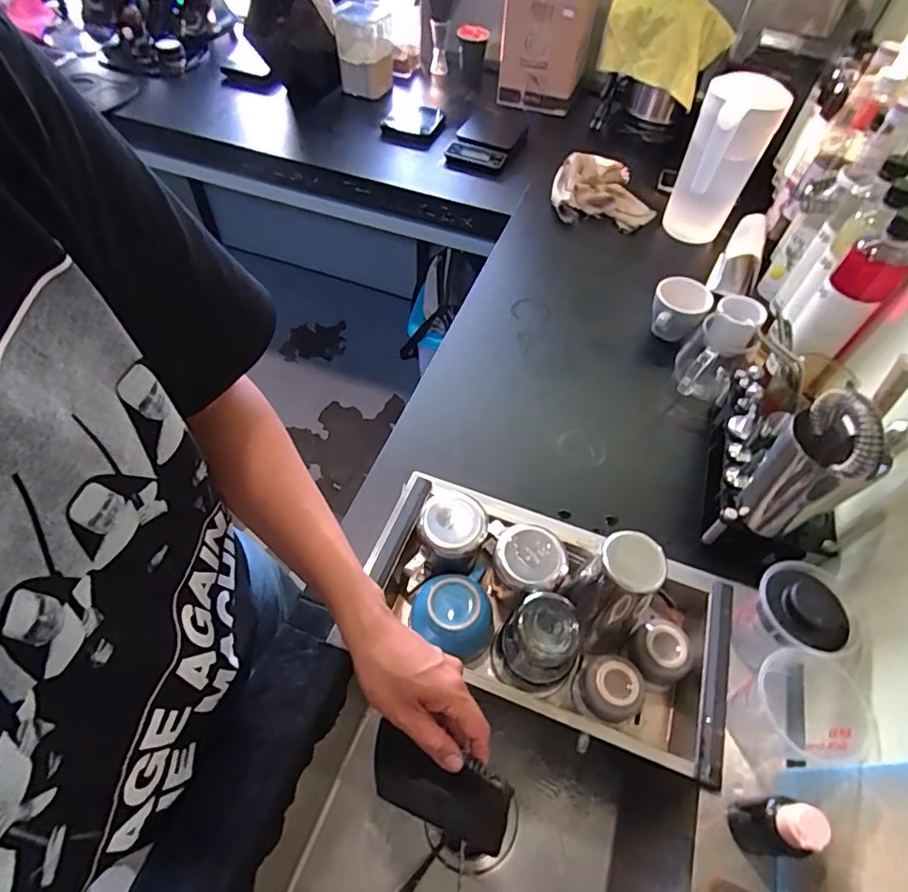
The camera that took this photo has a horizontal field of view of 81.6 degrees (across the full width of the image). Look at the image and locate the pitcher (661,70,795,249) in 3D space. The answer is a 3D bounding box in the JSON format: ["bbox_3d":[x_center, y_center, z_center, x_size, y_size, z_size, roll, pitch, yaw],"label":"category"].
[{"bbox_3d":[0.450,-0.473,0.916,0.113,0.270,0.101,19,56,9],"label":"pitcher"}]

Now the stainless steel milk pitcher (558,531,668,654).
[{"bbox_3d":[0.161,0.159,0.543,0.076,0.161,0.075,2,55,-2],"label":"stainless steel milk pitcher"}]

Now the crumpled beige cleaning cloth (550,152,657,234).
[{"bbox_3d":[0.296,-0.520,1.062,0.202,0.055,0.208,3,55,-1],"label":"crumpled beige cleaning cloth"}]

